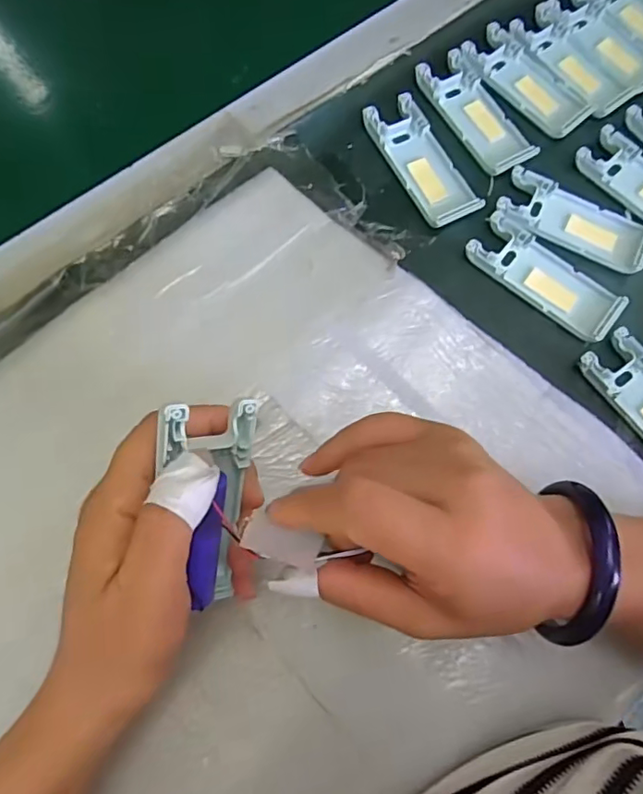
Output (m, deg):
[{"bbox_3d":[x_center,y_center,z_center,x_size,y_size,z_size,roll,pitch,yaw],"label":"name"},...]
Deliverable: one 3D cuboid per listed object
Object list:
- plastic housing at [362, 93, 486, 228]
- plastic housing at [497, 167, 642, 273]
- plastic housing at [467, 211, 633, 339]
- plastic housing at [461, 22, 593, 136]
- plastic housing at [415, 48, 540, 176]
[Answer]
[{"bbox_3d":[0.071,-0.166,0.385,0.042,0.010,0.102,-26,75,-10],"label":"plastic housing"},{"bbox_3d":[0.176,-0.122,0.379,0.104,0.009,0.043,25,73,5],"label":"plastic housing"},{"bbox_3d":[0.149,-0.081,0.365,0.103,0.010,0.042,39,75,9],"label":"plastic housing"},{"bbox_3d":[0.155,-0.239,0.411,0.045,0.009,0.103,-41,78,-13],"label":"plastic housing"},{"bbox_3d":[0.114,-0.209,0.400,0.045,0.011,0.104,-29,76,-11],"label":"plastic housing"}]

